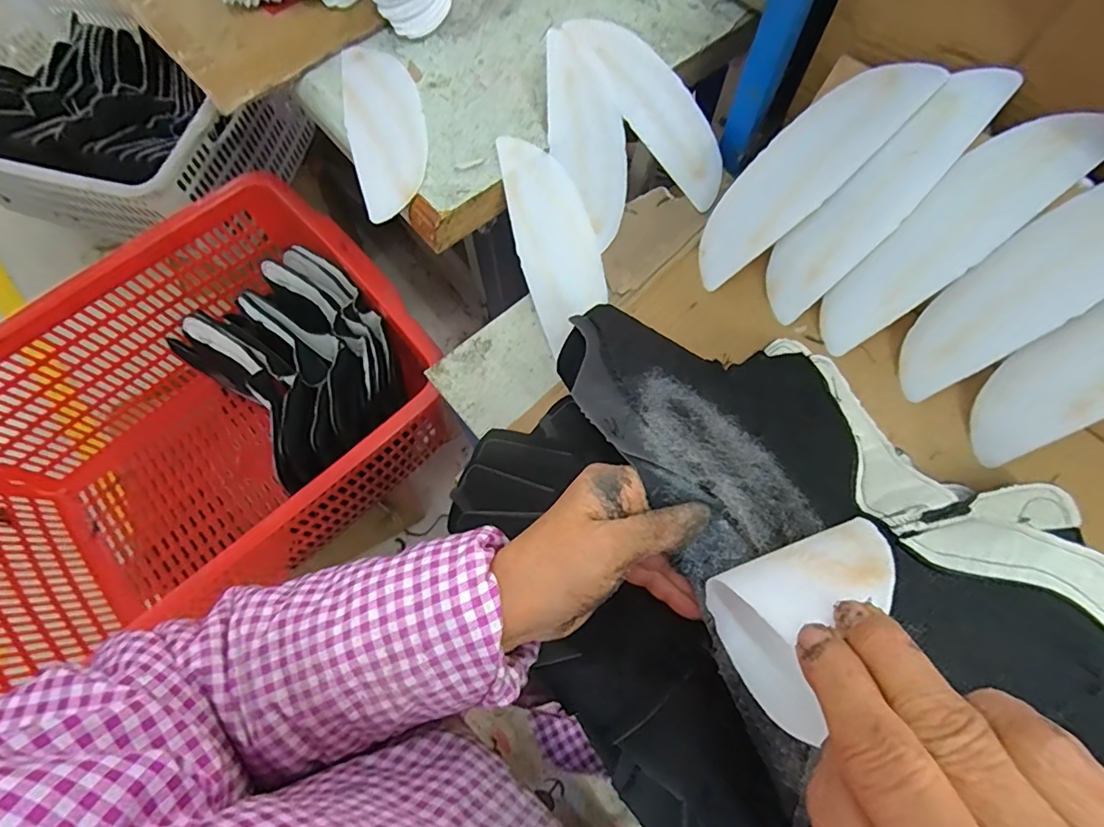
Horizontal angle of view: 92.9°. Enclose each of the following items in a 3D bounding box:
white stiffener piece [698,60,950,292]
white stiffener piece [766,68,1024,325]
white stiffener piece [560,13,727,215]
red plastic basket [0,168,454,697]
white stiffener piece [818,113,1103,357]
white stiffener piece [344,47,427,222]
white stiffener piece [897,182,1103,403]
[{"bbox_3d":[0.204,-0.202,0.443,0.211,0.007,0.069,-44,72,23],"label":"white stiffener piece"},{"bbox_3d":[0.258,-0.170,0.422,0.056,0.004,0.212,47,115,8],"label":"white stiffener piece"},{"bbox_3d":[0.101,-0.296,0.504,0.077,0.004,0.208,-41,92,-16],"label":"white stiffener piece"},{"bbox_3d":[-0.442,0.042,0.662,0.577,0.266,0.392,-39,74,-11],"label":"red plastic basket"},{"bbox_3d":[0.302,-0.137,0.409,0.212,0.013,0.062,-46,71,29],"label":"white stiffener piece"},{"bbox_3d":[-0.155,-0.272,0.494,0.068,0.010,0.212,-11,71,-7],"label":"white stiffener piece"},{"bbox_3d":[0.352,-0.095,0.384,0.011,0.210,0.069,-12,63,-49],"label":"white stiffener piece"}]

